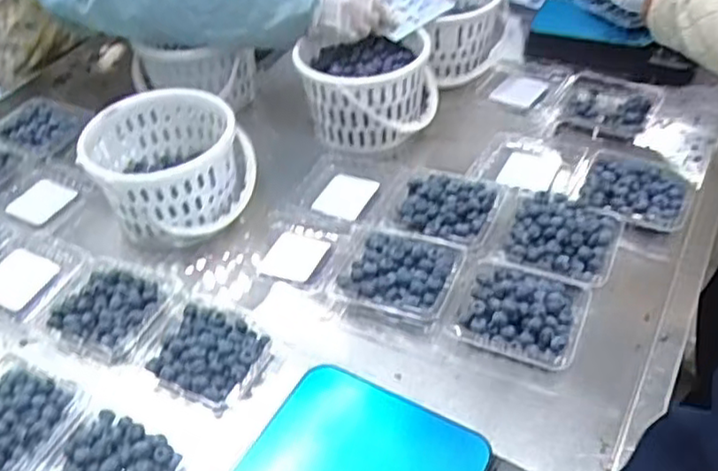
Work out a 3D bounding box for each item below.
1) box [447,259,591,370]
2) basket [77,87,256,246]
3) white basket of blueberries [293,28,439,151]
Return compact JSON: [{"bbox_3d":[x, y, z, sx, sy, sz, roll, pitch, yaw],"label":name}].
[{"bbox_3d":[0.163,0.077,0.703,0.124,0.035,0.108,16,48,21],"label":"box"},{"bbox_3d":[-0.229,-0.087,0.848,0.180,0.107,0.171,-11,44,-5],"label":"basket"},{"bbox_3d":[0.015,-0.199,0.937,0.179,0.114,0.146,-2,44,4],"label":"white basket of blueberries"}]

